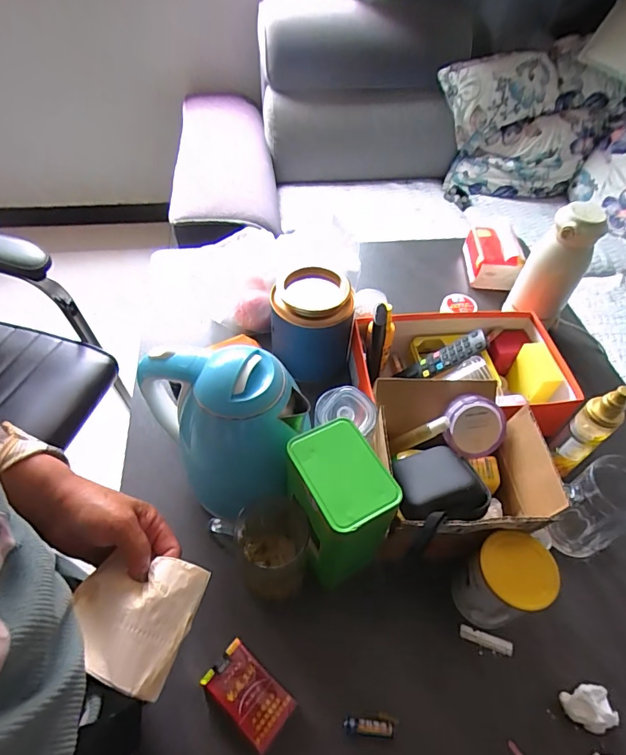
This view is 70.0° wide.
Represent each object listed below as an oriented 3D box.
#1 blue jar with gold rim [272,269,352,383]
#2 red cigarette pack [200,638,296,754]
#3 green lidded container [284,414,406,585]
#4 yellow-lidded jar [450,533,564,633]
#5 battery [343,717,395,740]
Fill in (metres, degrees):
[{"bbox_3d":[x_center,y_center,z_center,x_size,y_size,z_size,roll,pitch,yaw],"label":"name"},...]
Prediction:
[{"bbox_3d":[-0.001,-0.081,0.700,0.122,0.150,0.105,2,51,0],"label":"blue jar with gold rim"},{"bbox_3d":[-0.066,0.321,0.452,0.086,0.026,0.052,35,58,23],"label":"red cigarette pack"},{"bbox_3d":[0.027,0.141,0.475,0.082,0.160,0.112,-21,55,-18],"label":"green lidded container"},{"bbox_3d":[0.199,0.220,0.476,0.067,0.127,0.071,1,51,-1],"label":"yellow-lidded jar"},{"bbox_3d":[0.056,0.350,0.447,0.050,0.014,0.014,6,51,2],"label":"battery"}]

